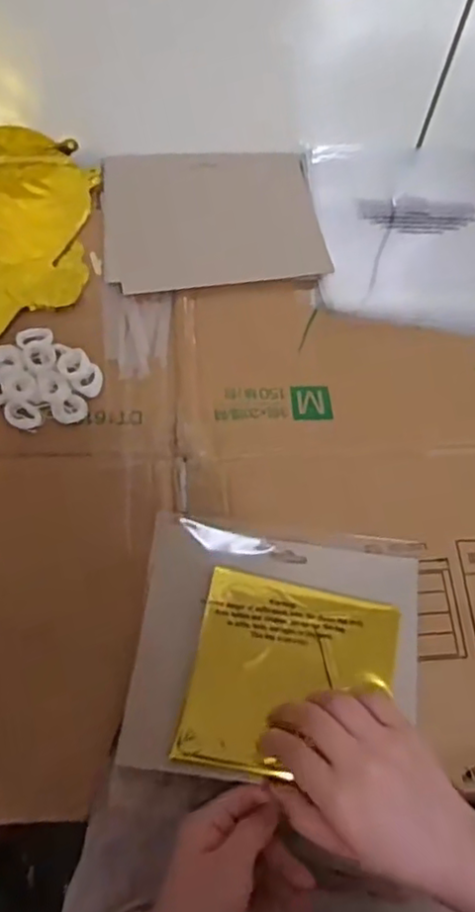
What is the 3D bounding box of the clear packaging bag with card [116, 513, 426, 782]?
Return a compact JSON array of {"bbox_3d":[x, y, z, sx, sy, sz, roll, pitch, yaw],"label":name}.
[{"bbox_3d":[0.030,0.130,0.455,0.193,0.012,0.171,6,63,-1],"label":"clear packaging bag with card"}]

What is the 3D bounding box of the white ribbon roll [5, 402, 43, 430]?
[{"bbox_3d":[-0.167,-0.032,0.511,0.027,0.009,0.021,-4,64,-6],"label":"white ribbon roll"}]

